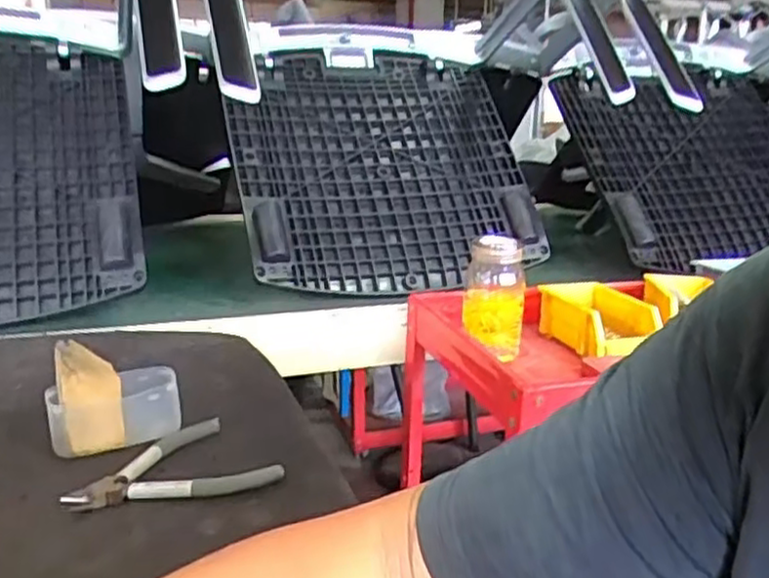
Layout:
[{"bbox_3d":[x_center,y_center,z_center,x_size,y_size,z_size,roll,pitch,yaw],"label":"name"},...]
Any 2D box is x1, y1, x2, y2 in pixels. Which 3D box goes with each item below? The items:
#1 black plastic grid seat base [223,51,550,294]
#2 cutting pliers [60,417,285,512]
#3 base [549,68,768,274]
[{"bbox_3d":[-0.009,-0.231,1.308,0.519,0.527,0.051,-5,-25,-23],"label":"black plastic grid seat base"},{"bbox_3d":[-0.159,0.129,0.553,0.147,0.011,0.100,-4,16,-20],"label":"cutting pliers"},{"bbox_3d":[0.640,-0.259,1.474,0.584,0.485,0.050,-6,-30,-22],"label":"base"}]

